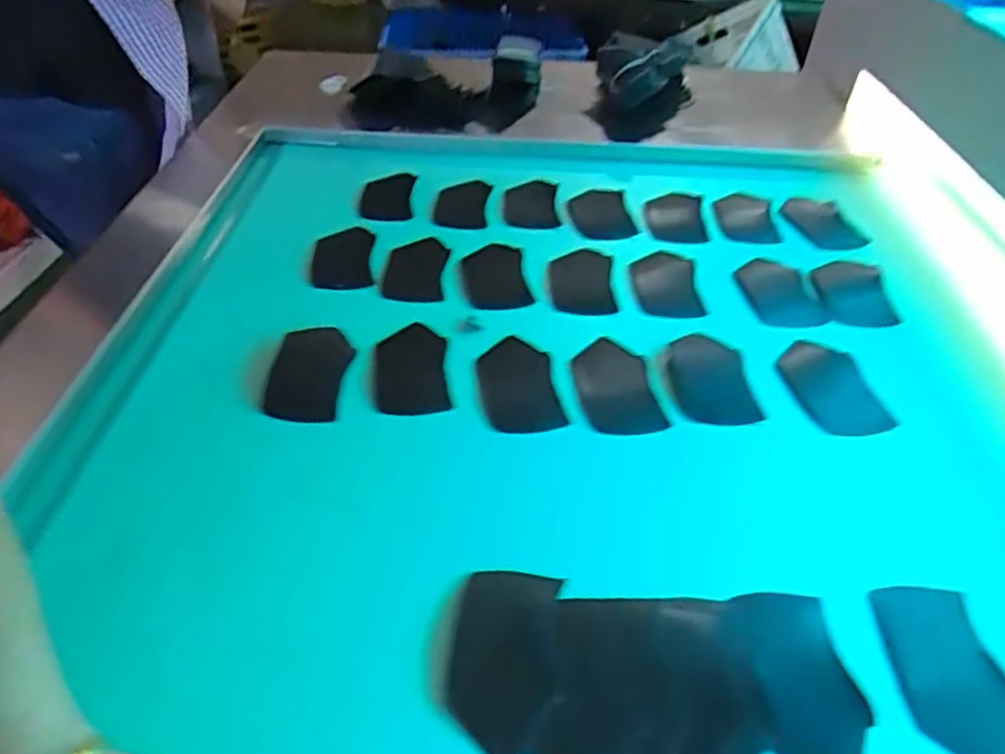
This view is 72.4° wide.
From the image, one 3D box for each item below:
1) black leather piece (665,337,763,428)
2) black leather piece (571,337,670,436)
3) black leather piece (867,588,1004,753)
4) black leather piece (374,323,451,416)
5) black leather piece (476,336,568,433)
[{"bbox_3d":[0.199,-0.002,0.663,0.074,0.014,0.119,3,41,0],"label":"black leather piece"},{"bbox_3d":[0.107,0.009,0.658,0.068,0.008,0.125,-8,40,-2],"label":"black leather piece"},{"bbox_3d":[0.297,0.199,0.455,0.069,0.006,0.125,-1,45,7],"label":"black leather piece"},{"bbox_3d":[-0.088,-0.007,0.662,0.069,0.010,0.124,-9,42,0],"label":"black leather piece"},{"bbox_3d":[0.014,0.008,0.651,0.068,0.009,0.119,-9,42,-3],"label":"black leather piece"}]

